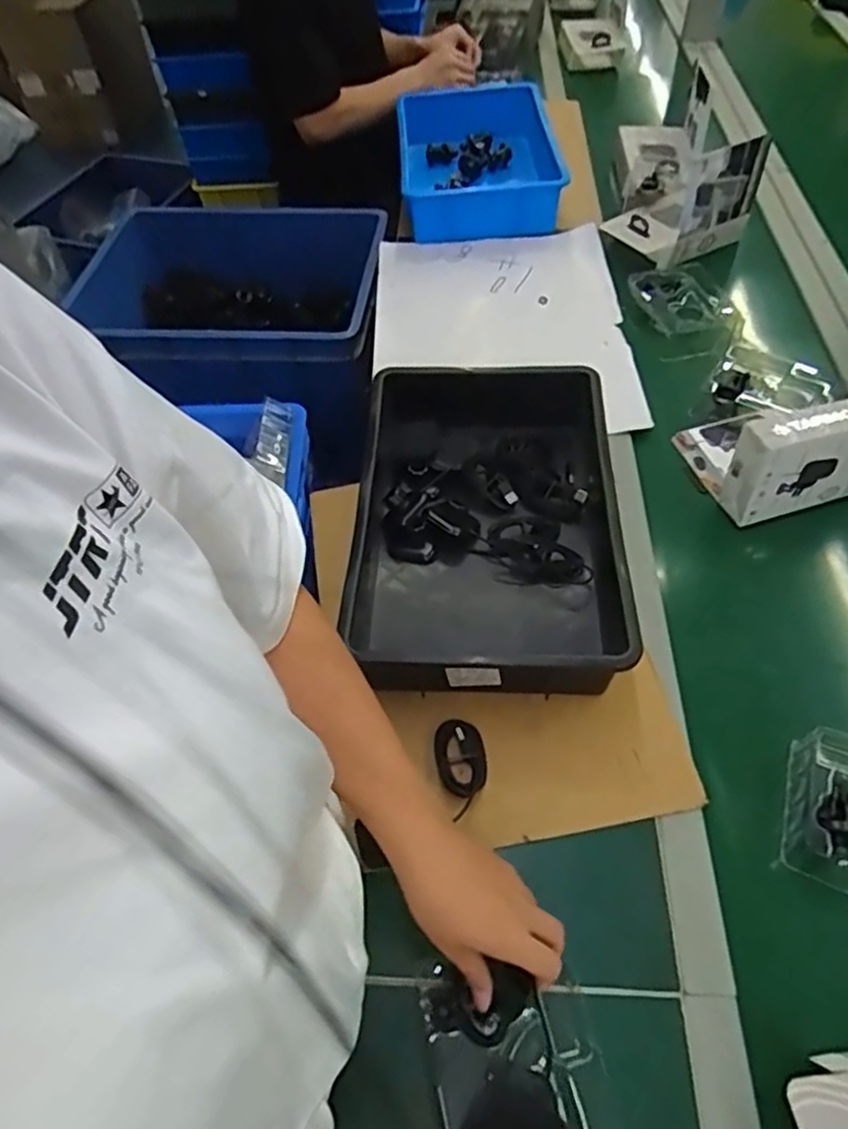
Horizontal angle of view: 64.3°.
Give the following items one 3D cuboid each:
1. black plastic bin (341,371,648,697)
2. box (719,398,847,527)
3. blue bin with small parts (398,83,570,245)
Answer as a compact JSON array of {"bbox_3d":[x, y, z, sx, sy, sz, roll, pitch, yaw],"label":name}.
[{"bbox_3d":[0.072,-0.061,0.759,0.268,0.083,0.419,0,54,3],"label":"black plastic bin"},{"bbox_3d":[0.443,-0.126,0.763,0.185,0.116,0.059,-17,55,-9],"label":"box"},{"bbox_3d":[0.096,-0.770,1.265,0.273,0.091,0.458,-3,54,1],"label":"blue bin with small parts"}]

